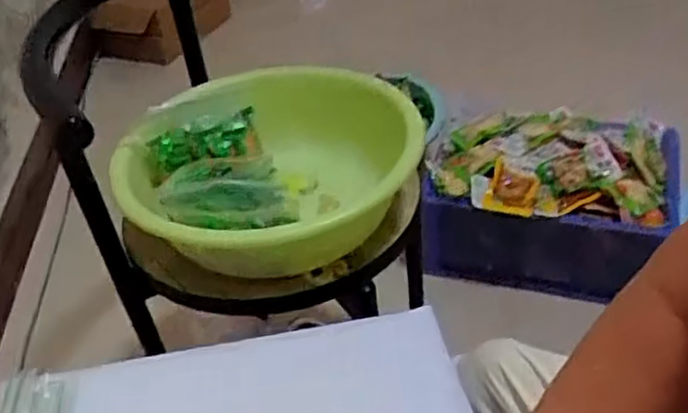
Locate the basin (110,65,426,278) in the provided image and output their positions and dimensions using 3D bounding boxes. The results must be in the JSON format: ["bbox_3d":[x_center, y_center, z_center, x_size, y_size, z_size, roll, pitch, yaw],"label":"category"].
[{"bbox_3d":[-0.088,-0.050,0.828,0.334,0.117,0.354,-4,37,3],"label":"basin"}]

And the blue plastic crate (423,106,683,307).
[{"bbox_3d":[0.380,-0.021,1.293,0.415,0.218,0.305,9,40,19],"label":"blue plastic crate"}]

